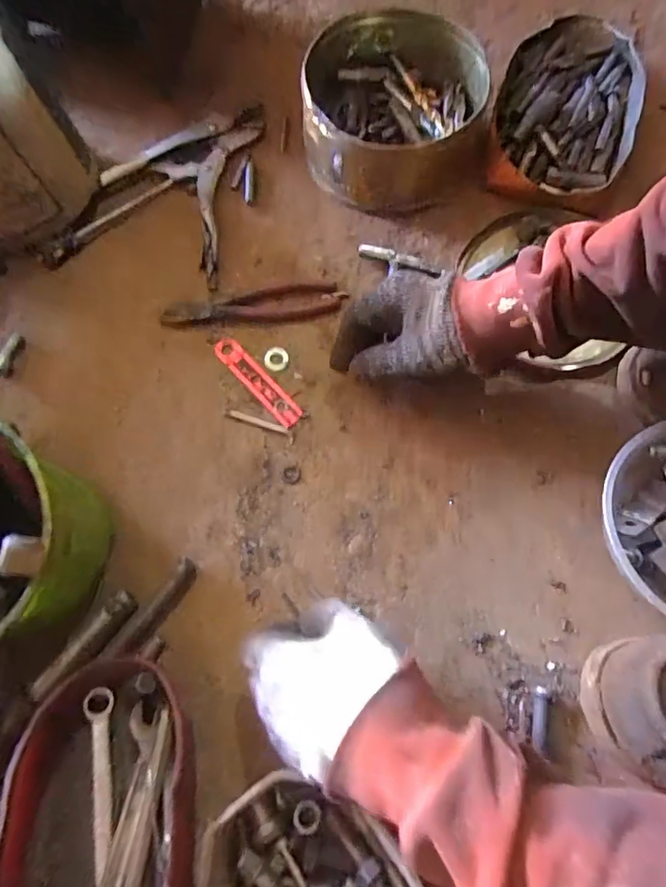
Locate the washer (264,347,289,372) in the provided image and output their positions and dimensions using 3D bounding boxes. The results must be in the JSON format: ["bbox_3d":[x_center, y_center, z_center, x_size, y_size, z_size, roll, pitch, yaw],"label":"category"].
[{"bbox_3d":[-0.056,-0.084,0.507,0.024,0.004,0.025,4,72,-1],"label":"washer"}]

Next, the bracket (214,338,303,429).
[{"bbox_3d":[-0.073,-0.061,0.499,0.023,0.009,0.112,-42,78,-14],"label":"bracket"}]

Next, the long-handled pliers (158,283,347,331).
[{"bbox_3d":[-0.079,-0.138,0.518,0.178,0.014,0.042,-6,72,-4],"label":"long-handled pliers"}]

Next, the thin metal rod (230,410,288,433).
[{"bbox_3d":[-0.070,-0.021,0.487,0.058,0.004,0.007,19,72,4],"label":"thin metal rod"}]

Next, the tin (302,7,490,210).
[{"bbox_3d":[0.066,-0.354,0.556,0.185,0.090,0.185,1,72,-2],"label":"tin"}]

